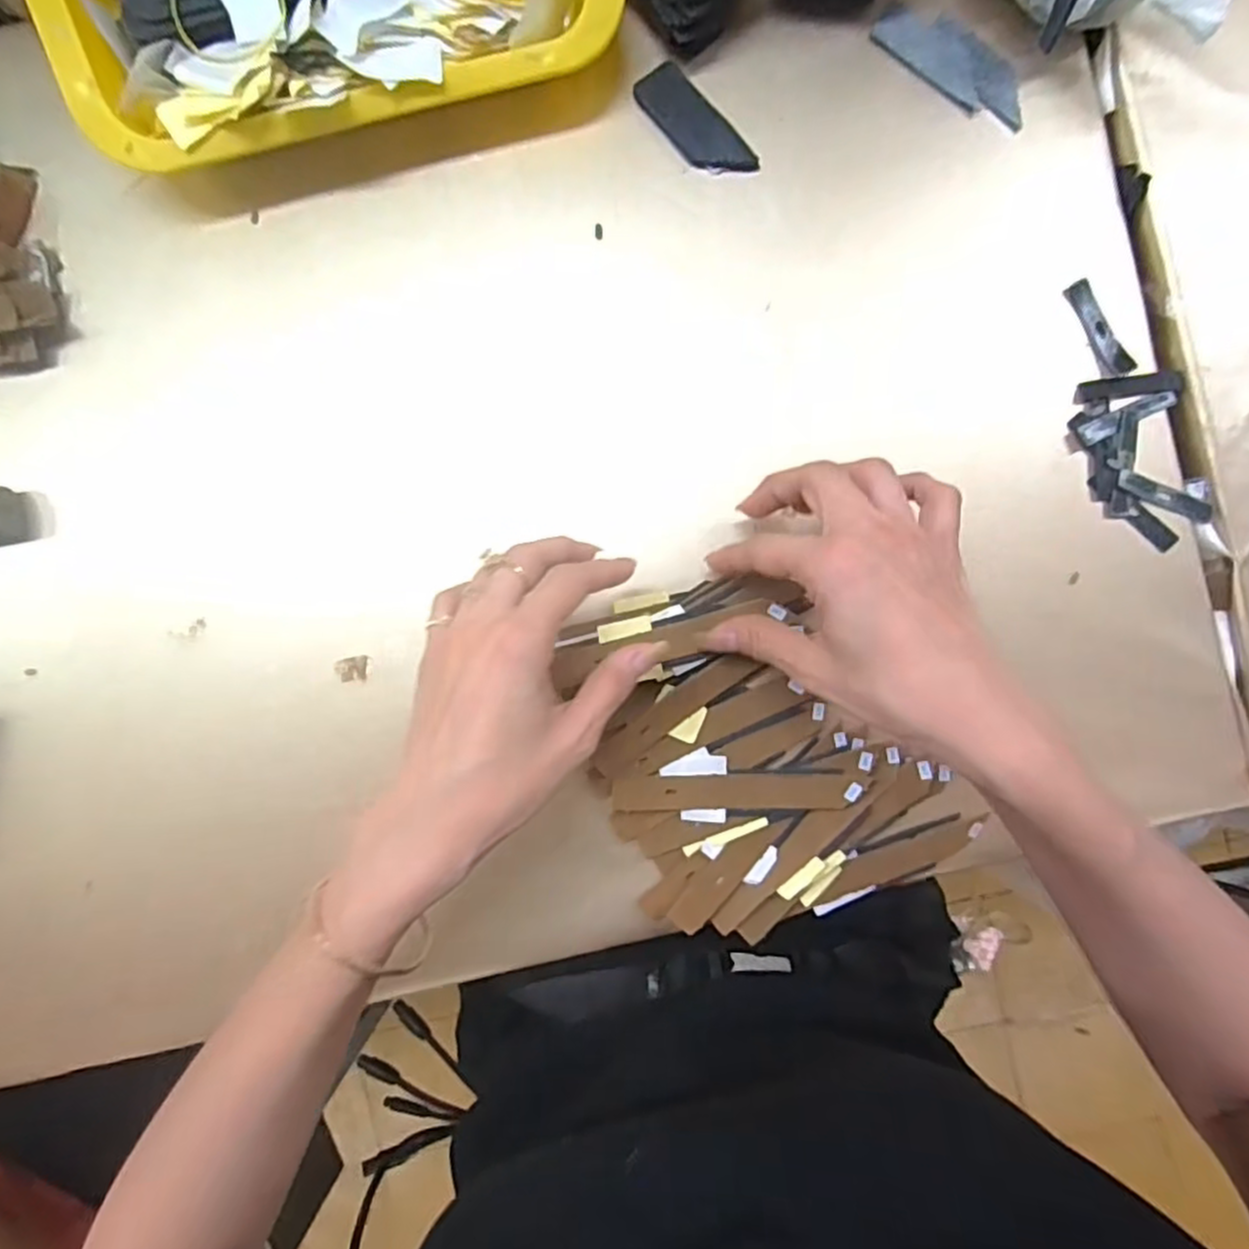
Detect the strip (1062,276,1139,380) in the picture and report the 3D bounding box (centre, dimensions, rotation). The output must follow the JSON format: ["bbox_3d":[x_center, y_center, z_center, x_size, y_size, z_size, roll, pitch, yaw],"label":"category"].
[{"bbox_3d":[0.242,-0.151,0.353,0.014,0.006,0.052,-22,90,1],"label":"strip"}]

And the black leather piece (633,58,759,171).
[{"bbox_3d":[0.035,-0.251,0.350,0.026,0.004,0.068,-42,90,1],"label":"black leather piece"}]

